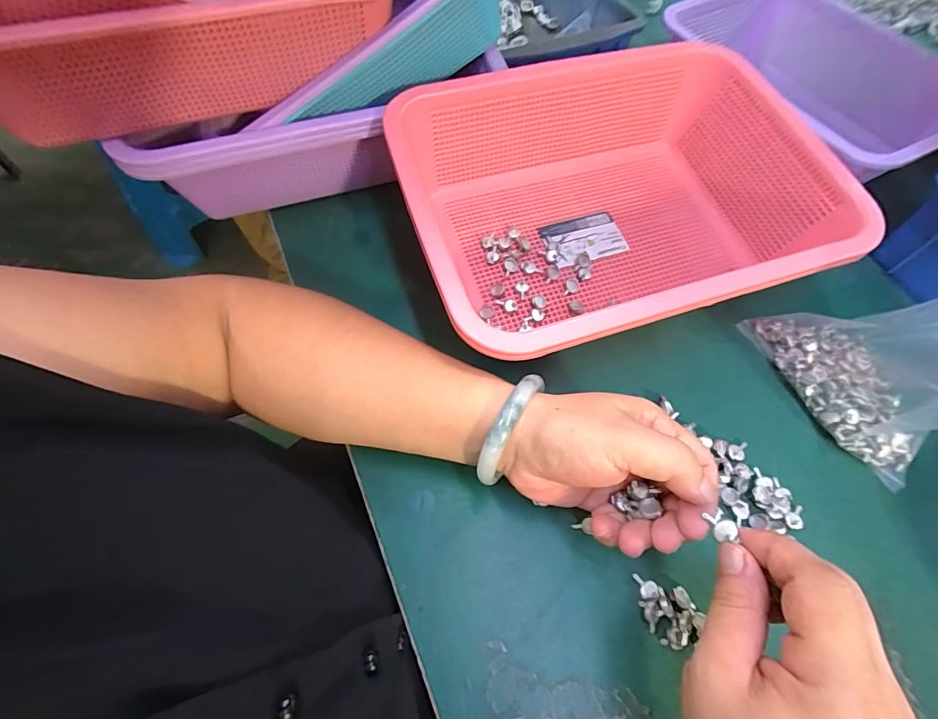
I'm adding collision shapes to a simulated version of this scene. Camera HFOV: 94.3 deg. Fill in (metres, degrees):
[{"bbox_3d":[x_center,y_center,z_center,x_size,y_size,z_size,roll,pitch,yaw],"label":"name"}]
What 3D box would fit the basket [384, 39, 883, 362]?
[{"bbox_3d":[0.107,-0.115,0.334,0.298,0.095,0.225,-15,64,-9],"label":"basket"}]

